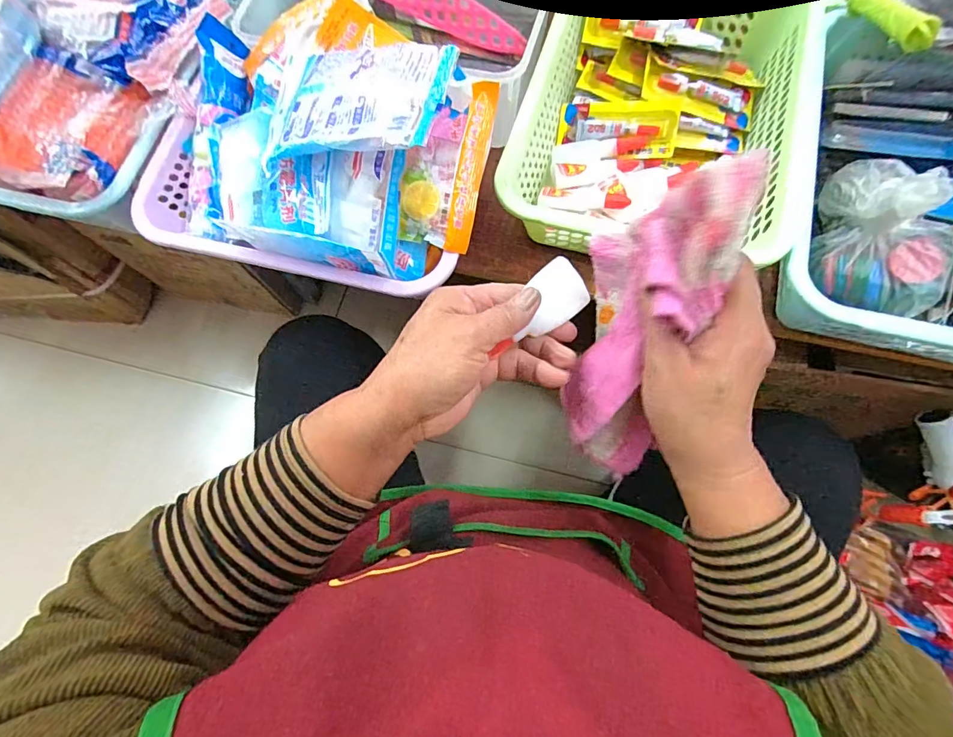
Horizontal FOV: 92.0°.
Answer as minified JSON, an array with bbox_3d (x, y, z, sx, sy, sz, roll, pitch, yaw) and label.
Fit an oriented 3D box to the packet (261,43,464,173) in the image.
[{"bbox_3d":[-0.102,-0.218,0.374,0.153,0.024,0.114,8,71,14],"label":"packet"}]

